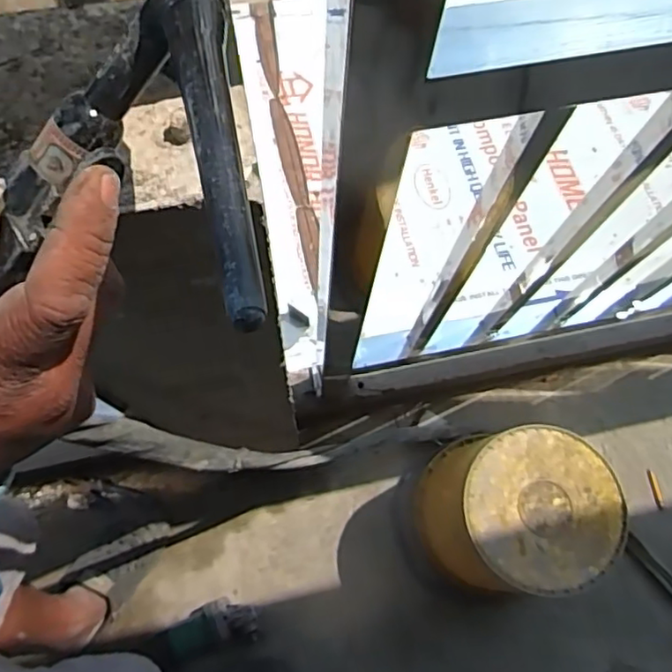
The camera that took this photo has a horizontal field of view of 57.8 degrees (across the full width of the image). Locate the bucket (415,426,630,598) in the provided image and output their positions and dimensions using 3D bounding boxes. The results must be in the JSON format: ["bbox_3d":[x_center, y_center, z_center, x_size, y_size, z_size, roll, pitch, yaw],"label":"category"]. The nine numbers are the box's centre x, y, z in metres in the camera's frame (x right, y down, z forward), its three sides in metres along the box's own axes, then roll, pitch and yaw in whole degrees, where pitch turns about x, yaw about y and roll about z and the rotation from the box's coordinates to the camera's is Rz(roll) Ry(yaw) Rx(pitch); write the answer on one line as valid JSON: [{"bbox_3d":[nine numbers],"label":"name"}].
[{"bbox_3d":[0.291,0.304,1.032,0.255,0.311,0.240,1,72,-2],"label":"bucket"}]

